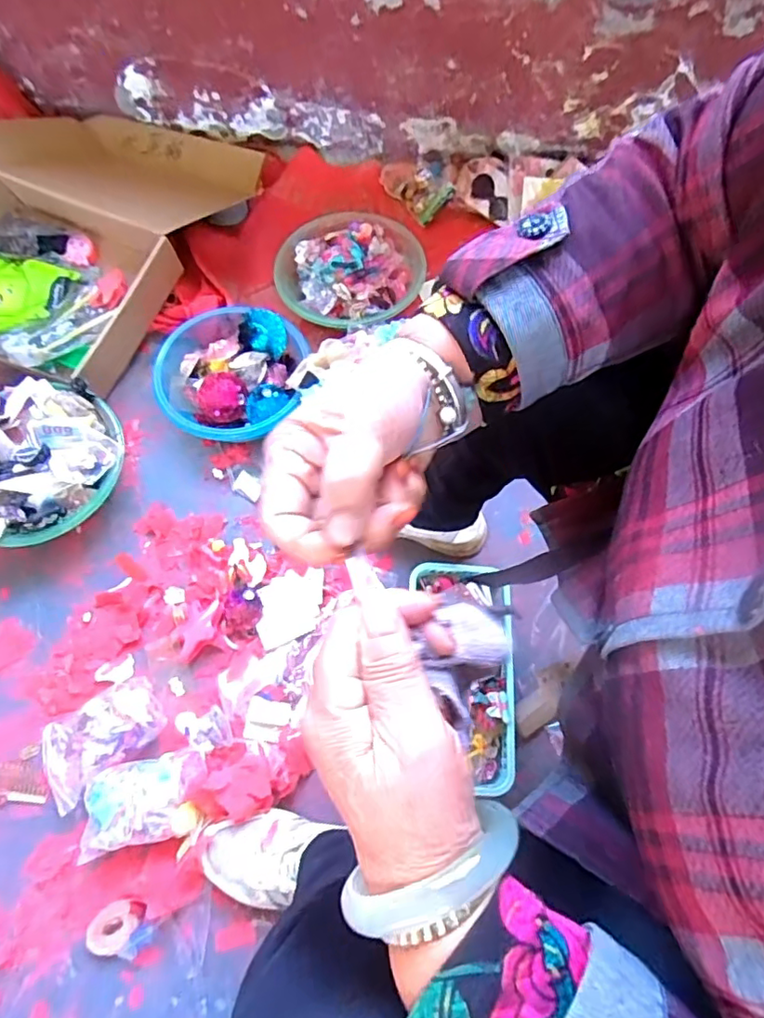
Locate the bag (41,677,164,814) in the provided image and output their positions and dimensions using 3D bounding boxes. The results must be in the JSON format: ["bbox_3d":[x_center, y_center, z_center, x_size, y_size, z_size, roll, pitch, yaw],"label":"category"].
[{"bbox_3d":[-0.334,0.265,0.672,0.144,0.036,0.101,-37,73,-17],"label":"bag"}]

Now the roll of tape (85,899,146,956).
[{"bbox_3d":[-0.282,0.444,0.605,0.062,0.012,0.044,-13,68,-8],"label":"roll of tape"}]

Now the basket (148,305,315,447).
[{"bbox_3d":[-0.220,-0.194,0.844,0.217,0.077,0.220,1,67,-3],"label":"basket"}]

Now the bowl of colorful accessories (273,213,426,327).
[{"bbox_3d":[-0.055,-0.381,0.923,0.234,0.082,0.216,1,67,-3],"label":"bowl of colorful accessories"}]

